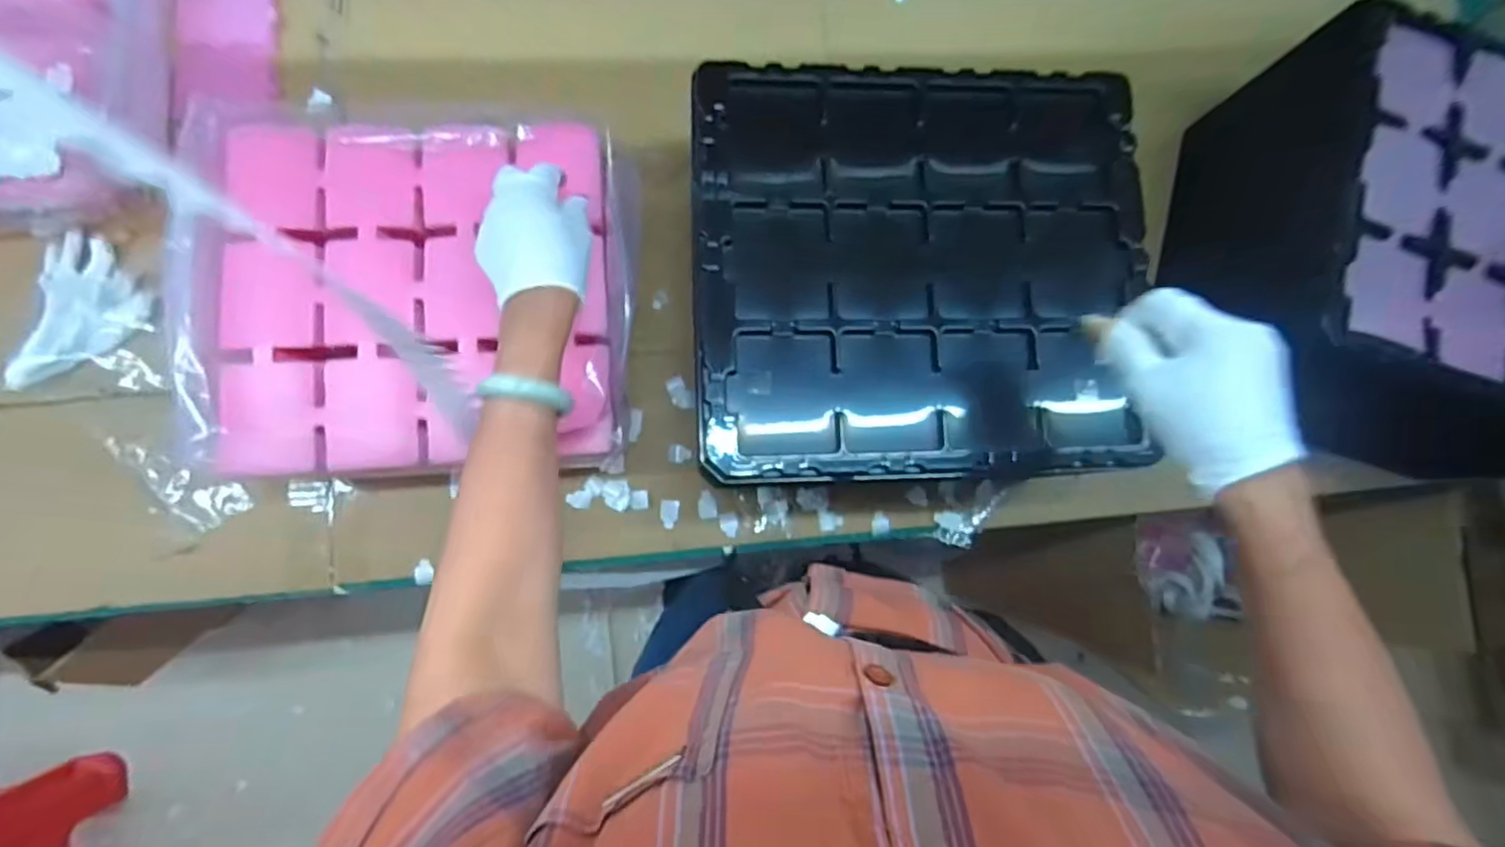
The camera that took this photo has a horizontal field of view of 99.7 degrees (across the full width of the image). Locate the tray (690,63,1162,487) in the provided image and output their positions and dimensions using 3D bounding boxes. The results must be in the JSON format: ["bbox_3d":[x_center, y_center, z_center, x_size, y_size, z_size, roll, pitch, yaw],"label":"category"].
[{"bbox_3d":[0.137,-0.127,0.506,0.364,0.033,0.335,-1,84,-5],"label":"tray"}]

